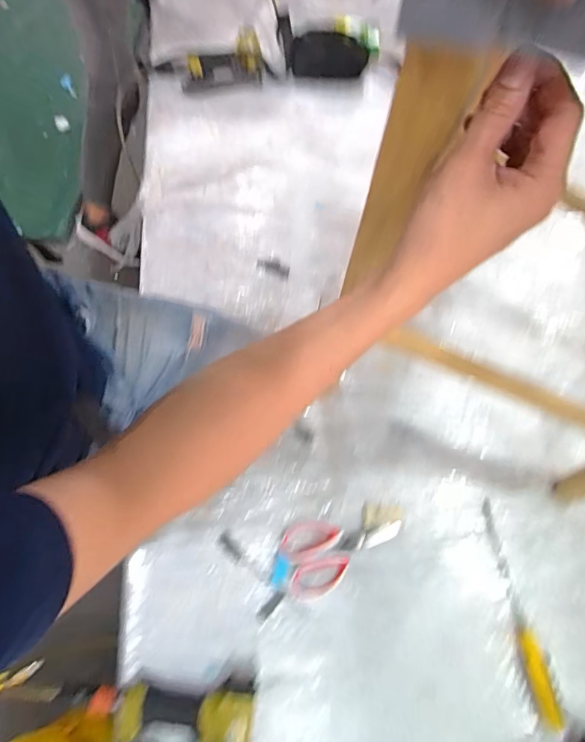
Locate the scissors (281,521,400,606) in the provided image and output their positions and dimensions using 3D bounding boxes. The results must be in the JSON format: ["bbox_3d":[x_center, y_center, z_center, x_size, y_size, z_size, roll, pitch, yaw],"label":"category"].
[{"bbox_3d":[0.078,0.278,0.655,0.182,0.010,0.105,-8,70,-6],"label":"scissors"}]

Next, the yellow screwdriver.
[{"bbox_3d":[0.336,0.349,0.636,0.022,0.025,0.299,-7,70,-5],"label":"yellow screwdriver"}]

